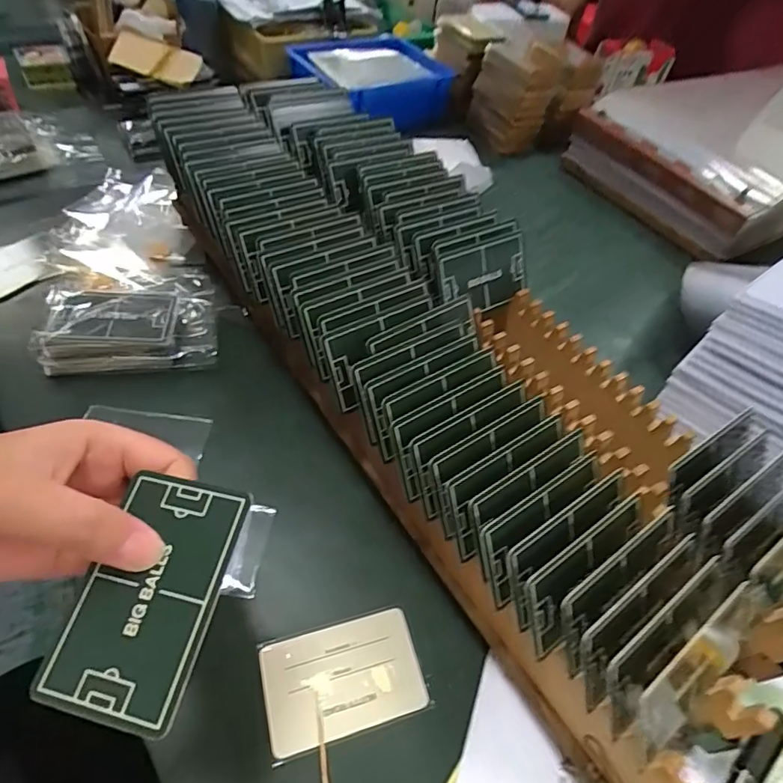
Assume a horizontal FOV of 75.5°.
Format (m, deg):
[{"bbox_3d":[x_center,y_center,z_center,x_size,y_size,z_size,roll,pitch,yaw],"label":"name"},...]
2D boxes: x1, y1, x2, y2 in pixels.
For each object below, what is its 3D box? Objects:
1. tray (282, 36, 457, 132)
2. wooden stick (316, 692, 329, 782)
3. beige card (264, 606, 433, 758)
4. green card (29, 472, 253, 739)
[{"bbox_3d":[-0.030,-0.440,0.736,0.210,0.083,0.157,-28,61,-27],"label":"tray"},{"bbox_3d":[-0.035,0.187,0.258,0.004,0.004,0.057,-4,53,-13],"label":"wooden stick"},{"bbox_3d":[-0.027,0.160,0.283,0.085,0.004,0.054,-10,54,-16],"label":"beige card"},{"bbox_3d":[-0.090,0.074,0.188,0.053,0.004,0.083,10,64,10],"label":"green card"}]

